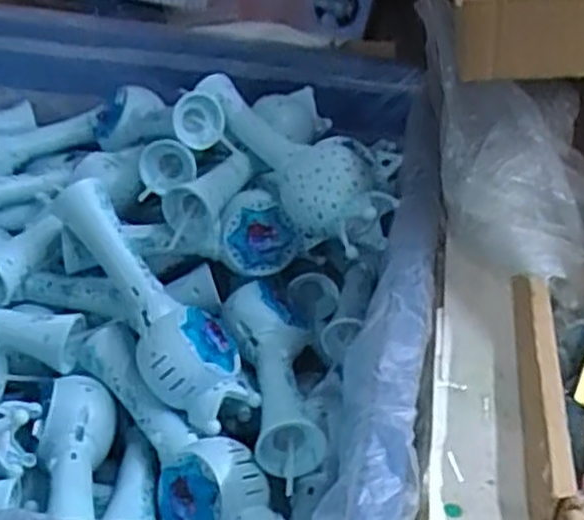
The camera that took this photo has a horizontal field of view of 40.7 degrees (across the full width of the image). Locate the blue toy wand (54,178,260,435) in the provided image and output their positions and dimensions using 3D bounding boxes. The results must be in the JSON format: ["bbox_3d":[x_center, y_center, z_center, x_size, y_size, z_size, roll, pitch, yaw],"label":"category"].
[{"bbox_3d":[-0.112,0.035,0.634,0.071,0.063,0.232,-23,64,-32],"label":"blue toy wand"}]

